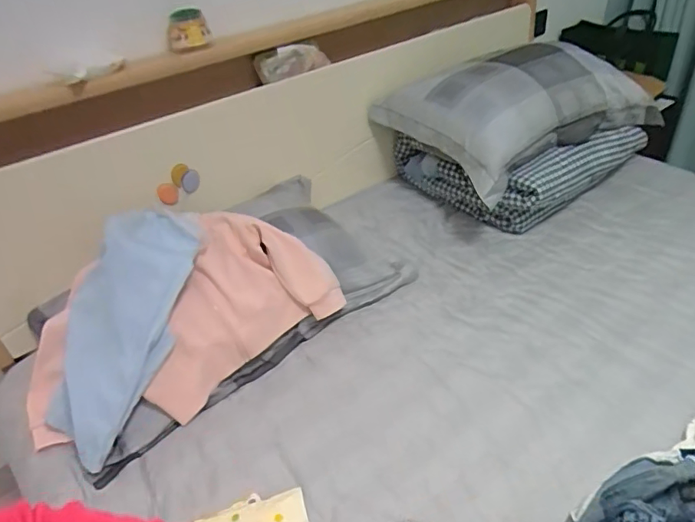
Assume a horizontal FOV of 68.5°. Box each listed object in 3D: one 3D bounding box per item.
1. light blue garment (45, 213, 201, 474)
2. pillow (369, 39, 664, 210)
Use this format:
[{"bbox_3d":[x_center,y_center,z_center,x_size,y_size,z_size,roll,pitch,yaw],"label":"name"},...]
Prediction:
[{"bbox_3d":[-0.425,0.110,0.943,0.267,0.104,0.449,-2,72,20],"label":"light blue garment"},{"bbox_3d":[0.497,-0.447,1.399,0.721,0.188,0.450,-25,41,-22],"label":"pillow"}]

